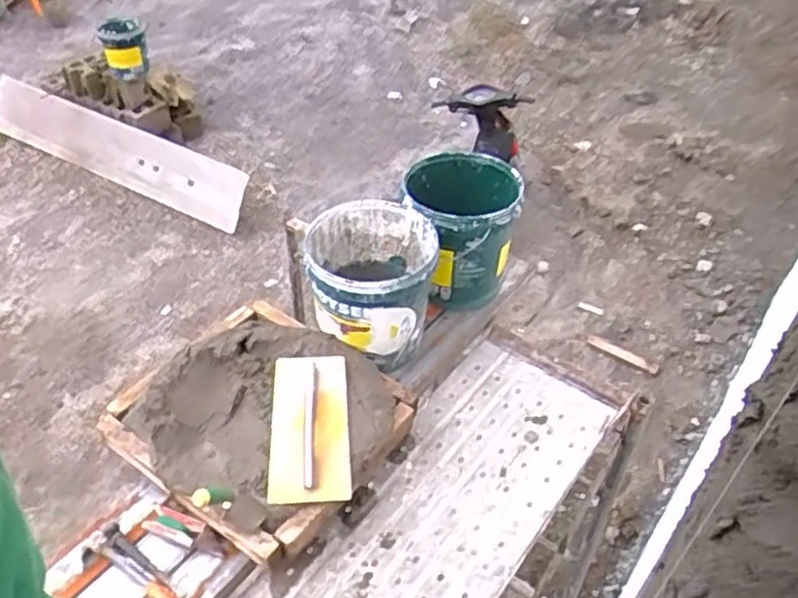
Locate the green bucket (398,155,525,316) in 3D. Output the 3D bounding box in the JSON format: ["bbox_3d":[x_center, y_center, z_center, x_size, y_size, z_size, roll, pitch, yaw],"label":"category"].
[{"bbox_3d":[0.165,-0.196,1.975,0.303,0.291,0.357,1,44,-1],"label":"green bucket"}]

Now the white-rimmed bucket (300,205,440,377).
[{"bbox_3d":[-0.073,-0.030,1.796,0.315,0.280,0.319,5,44,3],"label":"white-rimmed bucket"}]

